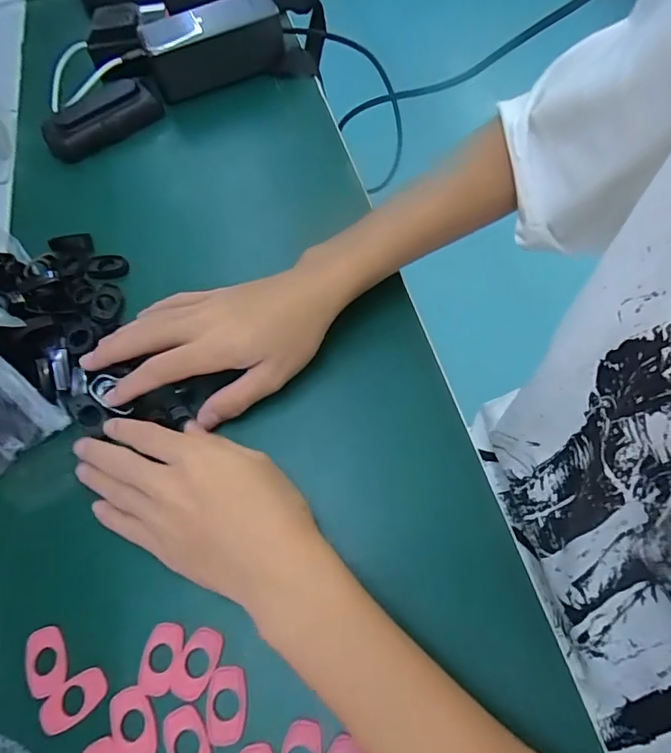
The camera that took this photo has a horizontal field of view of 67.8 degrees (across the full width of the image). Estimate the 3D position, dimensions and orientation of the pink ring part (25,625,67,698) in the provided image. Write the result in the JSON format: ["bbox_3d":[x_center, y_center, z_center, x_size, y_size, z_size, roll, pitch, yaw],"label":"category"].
[{"bbox_3d":[-0.150,0.147,0.258,0.020,0.004,0.032,-19,62,-6],"label":"pink ring part"}]

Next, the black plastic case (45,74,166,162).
[{"bbox_3d":[-0.213,-0.237,0.457,0.107,0.016,0.050,-37,94,-13],"label":"black plastic case"}]

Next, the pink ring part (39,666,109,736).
[{"bbox_3d":[-0.131,0.161,0.248,0.034,0.004,0.019,-37,66,-14],"label":"pink ring part"}]

